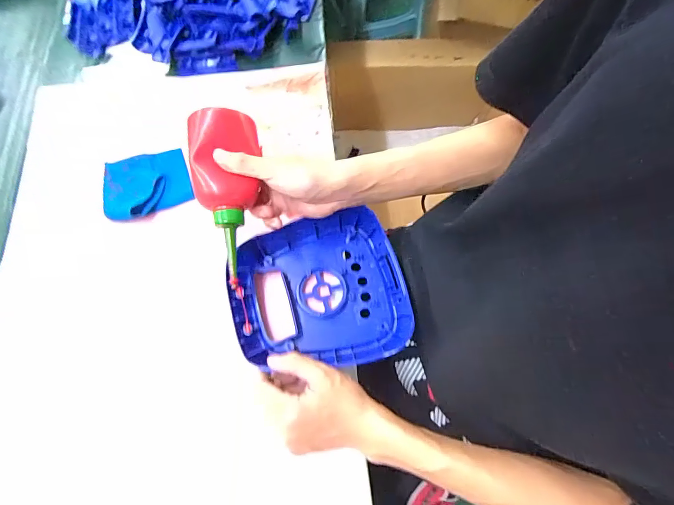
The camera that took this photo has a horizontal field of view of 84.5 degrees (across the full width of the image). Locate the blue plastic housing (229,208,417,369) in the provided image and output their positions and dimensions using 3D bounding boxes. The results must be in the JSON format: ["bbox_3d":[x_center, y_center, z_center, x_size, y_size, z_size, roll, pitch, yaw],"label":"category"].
[{"bbox_3d":[-0.020,0.036,0.405,0.180,0.038,0.169,-10,71,-4],"label":"blue plastic housing"}]

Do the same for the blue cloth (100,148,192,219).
[{"bbox_3d":[-0.235,-0.084,0.452,0.099,0.025,0.086,-19,72,-7],"label":"blue cloth"}]

